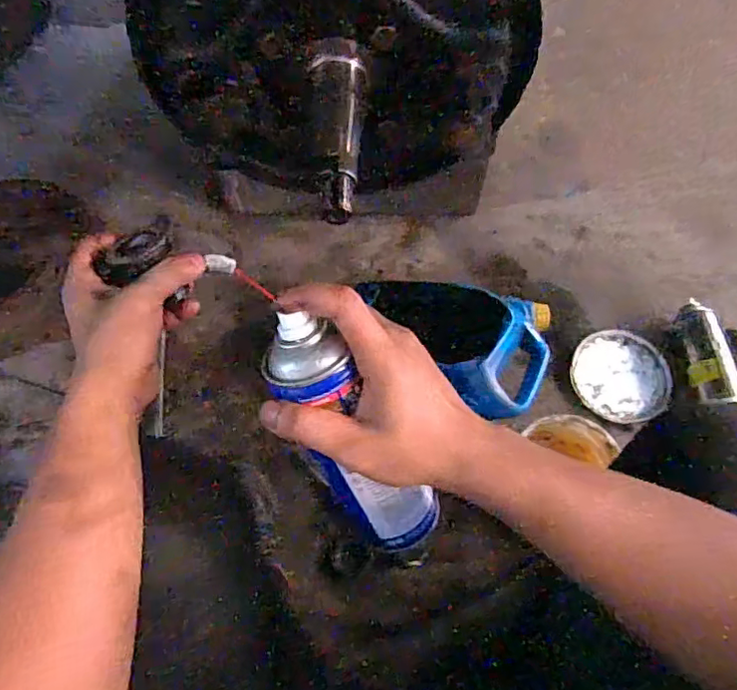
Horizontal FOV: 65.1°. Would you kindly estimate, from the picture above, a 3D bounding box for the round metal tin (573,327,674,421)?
[{"bbox_3d":[0.402,0.049,0.927,0.144,0.018,0.150,0,66,1],"label":"round metal tin"}]

